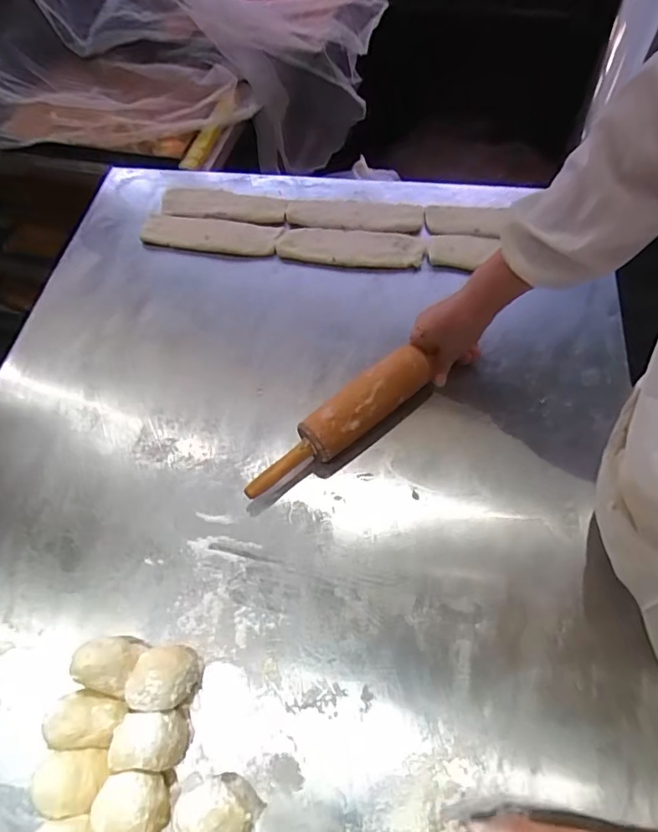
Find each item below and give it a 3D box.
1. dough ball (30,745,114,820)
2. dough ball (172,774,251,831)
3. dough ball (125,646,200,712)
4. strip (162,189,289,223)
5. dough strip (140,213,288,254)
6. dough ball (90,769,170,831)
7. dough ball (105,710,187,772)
[{"bbox_3d":[-0.213,0.310,0.439,0.052,0.052,0.046,-5,61,1],"label":"dough ball"},{"bbox_3d":[-0.093,0.323,0.417,0.059,0.061,0.046,-7,61,0],"label":"dough ball"},{"bbox_3d":[-0.151,0.237,0.466,0.054,0.063,0.050,-2,61,3],"label":"dough ball"},{"bbox_3d":[-0.169,-0.334,0.811,0.203,0.008,0.068,11,63,10],"label":"strip"},{"bbox_3d":[-0.180,-0.278,0.783,0.206,0.009,0.062,8,62,9],"label":"dough strip"},{"bbox_3d":[-0.161,0.317,0.420,0.054,0.047,0.047,-9,61,-1],"label":"dough ball"},{"bbox_3d":[-0.154,0.280,0.445,0.060,0.057,0.041,-5,61,2],"label":"dough ball"}]

